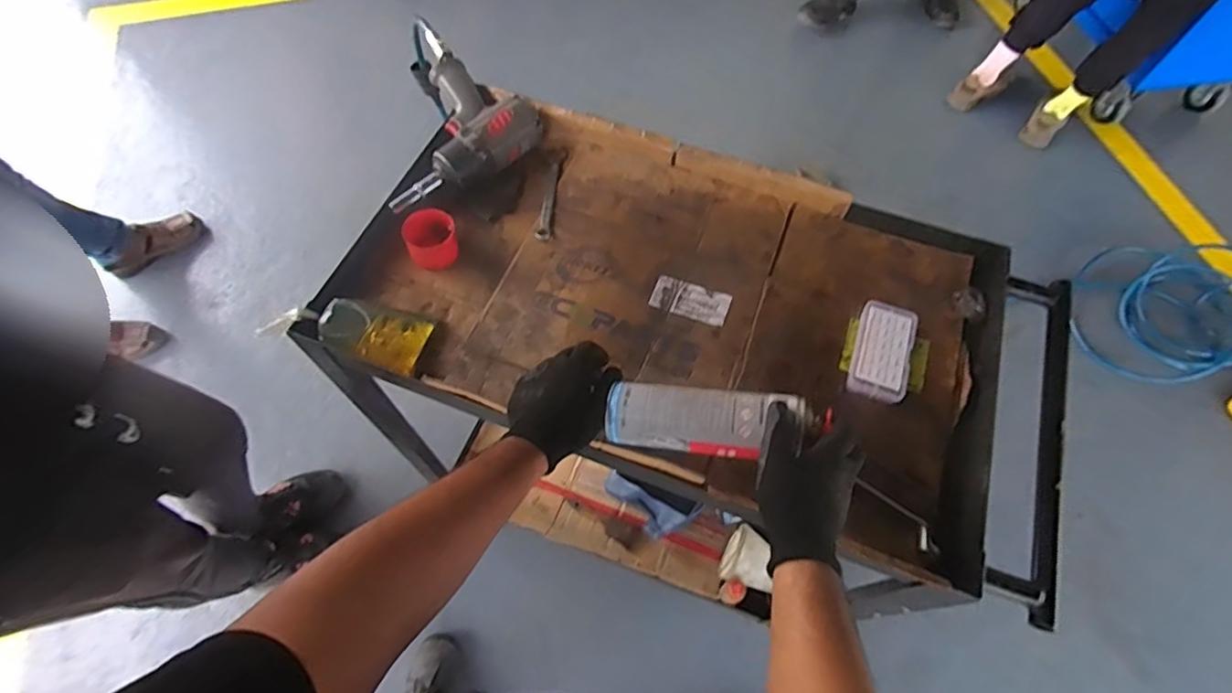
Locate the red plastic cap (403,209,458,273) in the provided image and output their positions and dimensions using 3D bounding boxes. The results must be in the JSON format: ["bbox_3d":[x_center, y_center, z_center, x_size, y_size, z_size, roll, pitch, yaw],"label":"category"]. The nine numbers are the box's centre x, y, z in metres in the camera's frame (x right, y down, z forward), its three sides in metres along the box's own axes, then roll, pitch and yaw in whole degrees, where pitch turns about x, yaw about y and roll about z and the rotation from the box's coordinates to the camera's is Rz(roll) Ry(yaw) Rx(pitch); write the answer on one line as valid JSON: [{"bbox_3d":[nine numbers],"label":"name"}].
[{"bbox_3d":[-0.243,-0.140,0.796,0.066,0.048,0.071,-18,65,-10],"label":"red plastic cap"}]

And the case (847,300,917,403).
[{"bbox_3d":[0.327,0.003,0.733,0.065,0.020,0.127,20,64,8],"label":"case"}]

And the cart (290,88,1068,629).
[{"bbox_3d":[0.092,0.125,1.091,0.892,0.805,0.490,20,64,9],"label":"cart"}]

